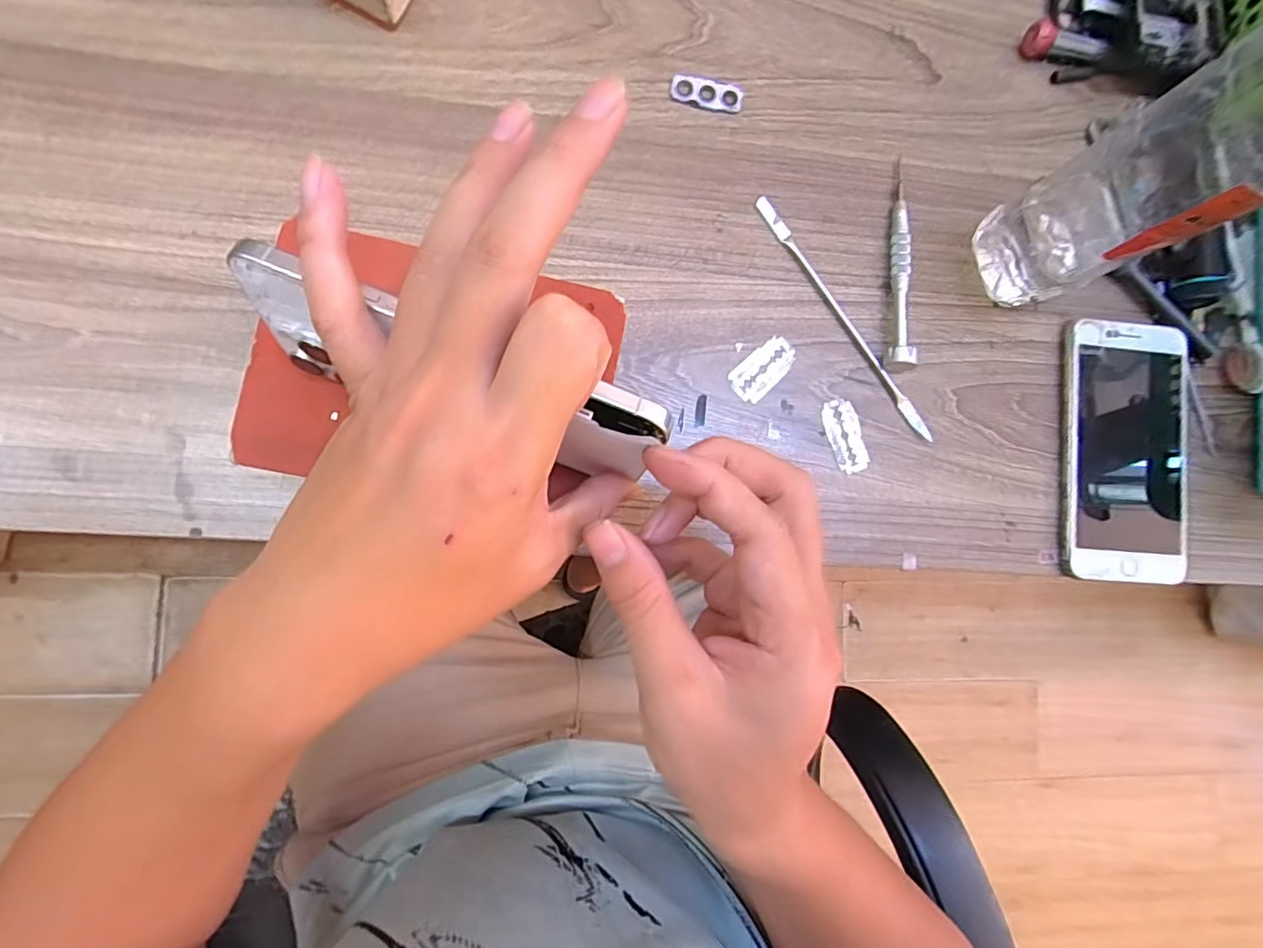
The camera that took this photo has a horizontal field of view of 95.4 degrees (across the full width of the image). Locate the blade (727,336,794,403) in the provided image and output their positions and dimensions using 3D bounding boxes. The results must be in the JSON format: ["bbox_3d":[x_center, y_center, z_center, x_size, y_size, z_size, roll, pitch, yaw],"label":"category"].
[{"bbox_3d":[0.075,-0.060,0.327,0.042,0.004,0.021,-45,93,-8],"label":"blade"}]

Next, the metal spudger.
[{"bbox_3d":[0.123,-0.090,0.333,0.007,0.009,0.167,-35,92,-8],"label":"metal spudger"}]

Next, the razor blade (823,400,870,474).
[{"bbox_3d":[0.124,-0.022,0.330,0.020,0.004,0.042,-15,89,-9],"label":"razor blade"}]

